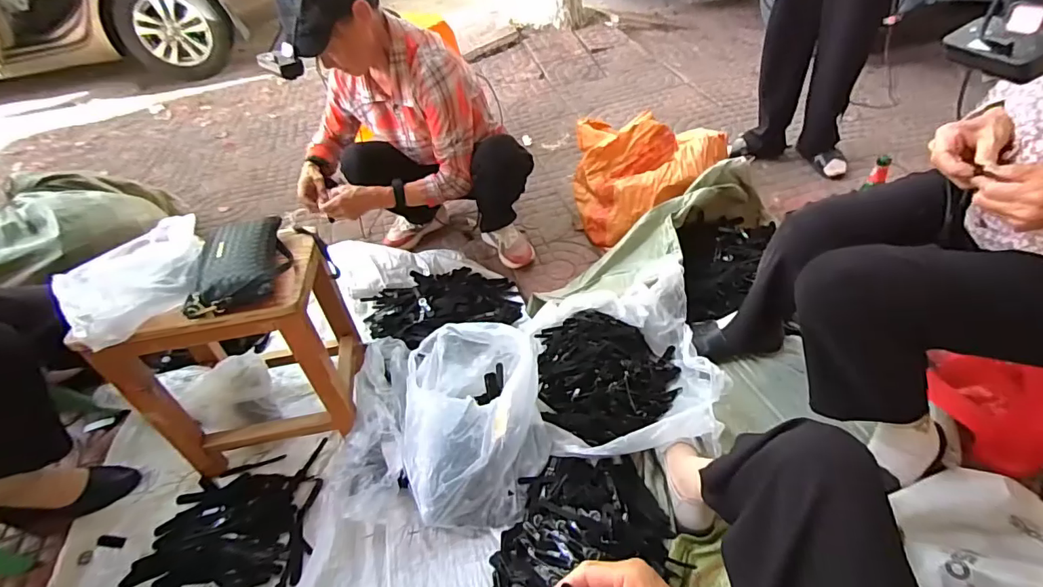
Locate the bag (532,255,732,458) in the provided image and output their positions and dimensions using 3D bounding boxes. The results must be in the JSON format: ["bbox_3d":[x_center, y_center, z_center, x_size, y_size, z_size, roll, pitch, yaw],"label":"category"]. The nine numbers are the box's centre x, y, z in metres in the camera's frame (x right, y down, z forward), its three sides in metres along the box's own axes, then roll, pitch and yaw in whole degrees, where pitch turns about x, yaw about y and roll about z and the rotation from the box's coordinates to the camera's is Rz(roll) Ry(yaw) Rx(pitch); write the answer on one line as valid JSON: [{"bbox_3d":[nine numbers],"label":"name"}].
[{"bbox_3d":[0.201,0.140,0.973,0.340,0.144,0.370,-8,45,-4],"label":"bag"}]

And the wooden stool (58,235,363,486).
[{"bbox_3d":[-0.487,0.114,0.894,0.317,0.375,0.226,-12,45,-7],"label":"wooden stool"}]

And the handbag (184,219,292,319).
[{"bbox_3d":[-0.439,-0.052,0.763,0.131,0.064,0.199,-14,45,-9],"label":"handbag"}]

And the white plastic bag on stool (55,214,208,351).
[{"bbox_3d":[-0.612,-0.042,0.758,0.199,0.102,0.251,-23,48,-18],"label":"white plastic bag on stool"}]

